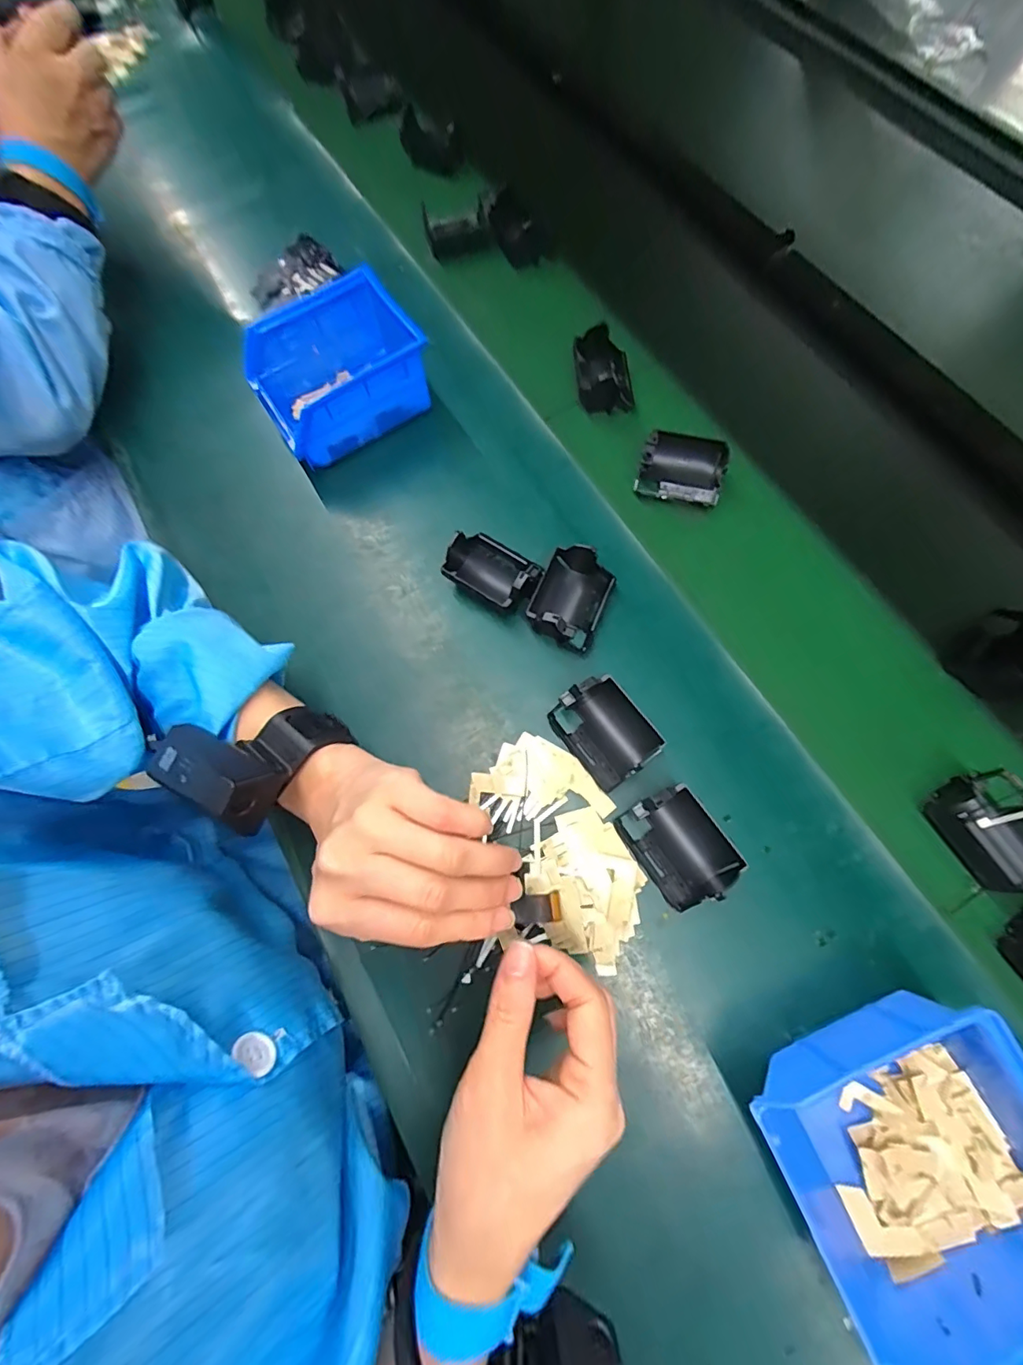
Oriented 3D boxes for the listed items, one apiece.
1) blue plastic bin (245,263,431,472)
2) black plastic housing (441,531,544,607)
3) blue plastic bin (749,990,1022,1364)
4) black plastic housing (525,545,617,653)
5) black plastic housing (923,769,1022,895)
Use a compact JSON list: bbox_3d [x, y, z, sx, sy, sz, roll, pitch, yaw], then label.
[{"bbox_3d":[-0.148,-0.265,0.444,0.148,0.071,0.125,-26,73,-6],"label":"blue plastic bin"},{"bbox_3d":[-0.014,-0.090,0.396,0.075,0.042,0.055,31,76,11],"label":"black plastic housing"},{"bbox_3d":[0.218,0.252,0.264,0.140,0.067,0.121,-28,73,-7],"label":"blue plastic bin"},{"bbox_3d":[0.045,-0.064,0.384,0.052,0.040,0.075,22,74,9],"label":"black plastic housing"},{"bbox_3d":[0.316,0.100,0.331,0.042,0.052,0.069,-27,73,-7],"label":"black plastic housing"}]

